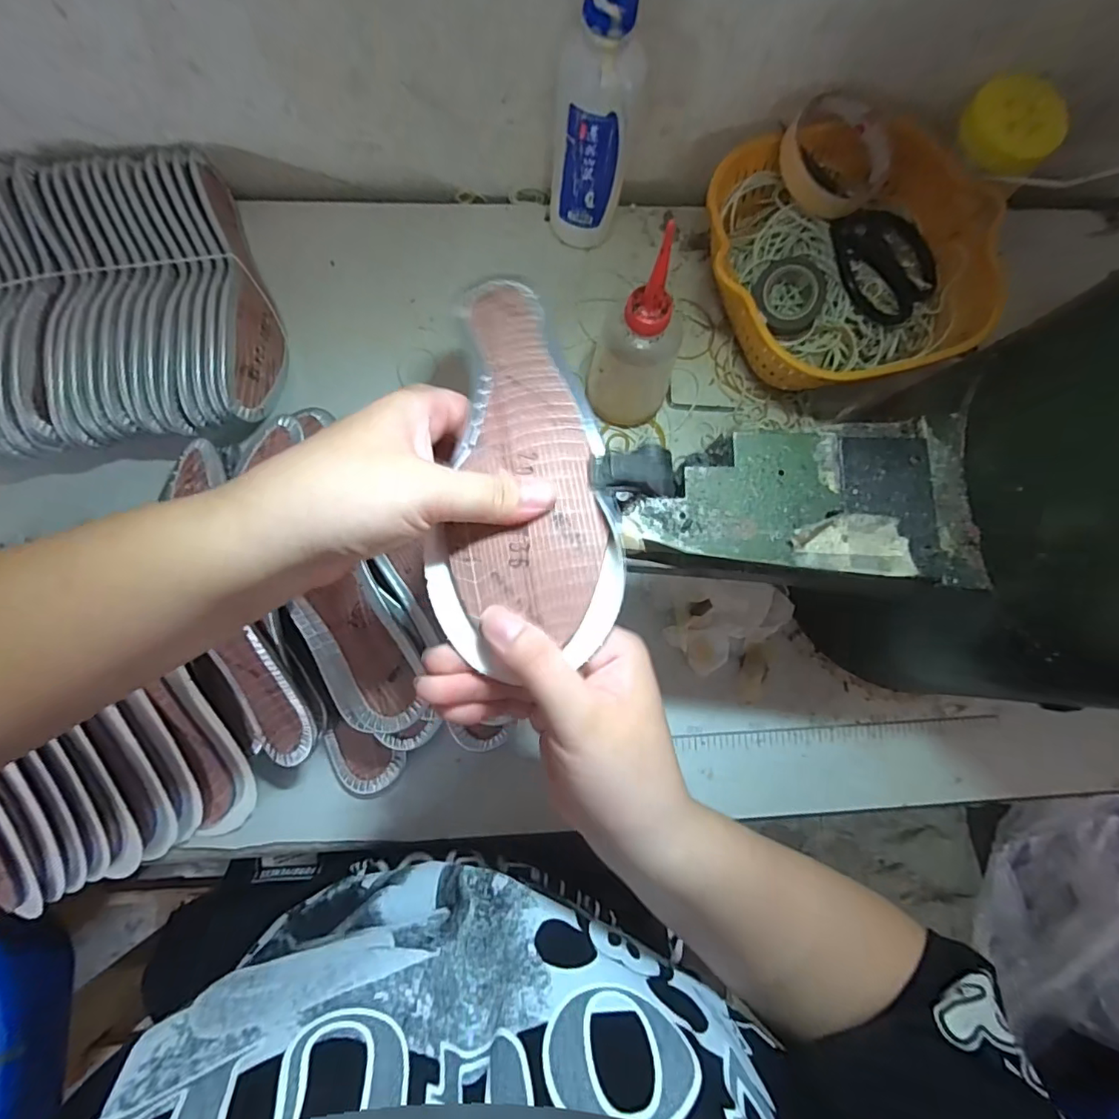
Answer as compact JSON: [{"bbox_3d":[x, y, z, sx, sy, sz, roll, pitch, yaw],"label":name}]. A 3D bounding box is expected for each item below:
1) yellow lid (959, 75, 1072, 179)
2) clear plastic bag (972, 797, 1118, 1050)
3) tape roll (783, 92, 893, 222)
[{"bbox_3d":[0.341,-0.325,0.407,0.062,0.011,0.075,-29,77,15],"label":"yellow lid"},{"bbox_3d":[1.108,0.712,1.092,0.476,0.088,0.446,1,81,-3],"label":"clear plastic bag"},{"bbox_3d":[0.213,-0.309,0.418,0.083,0.020,0.083,-2,107,-6],"label":"tape roll"}]

